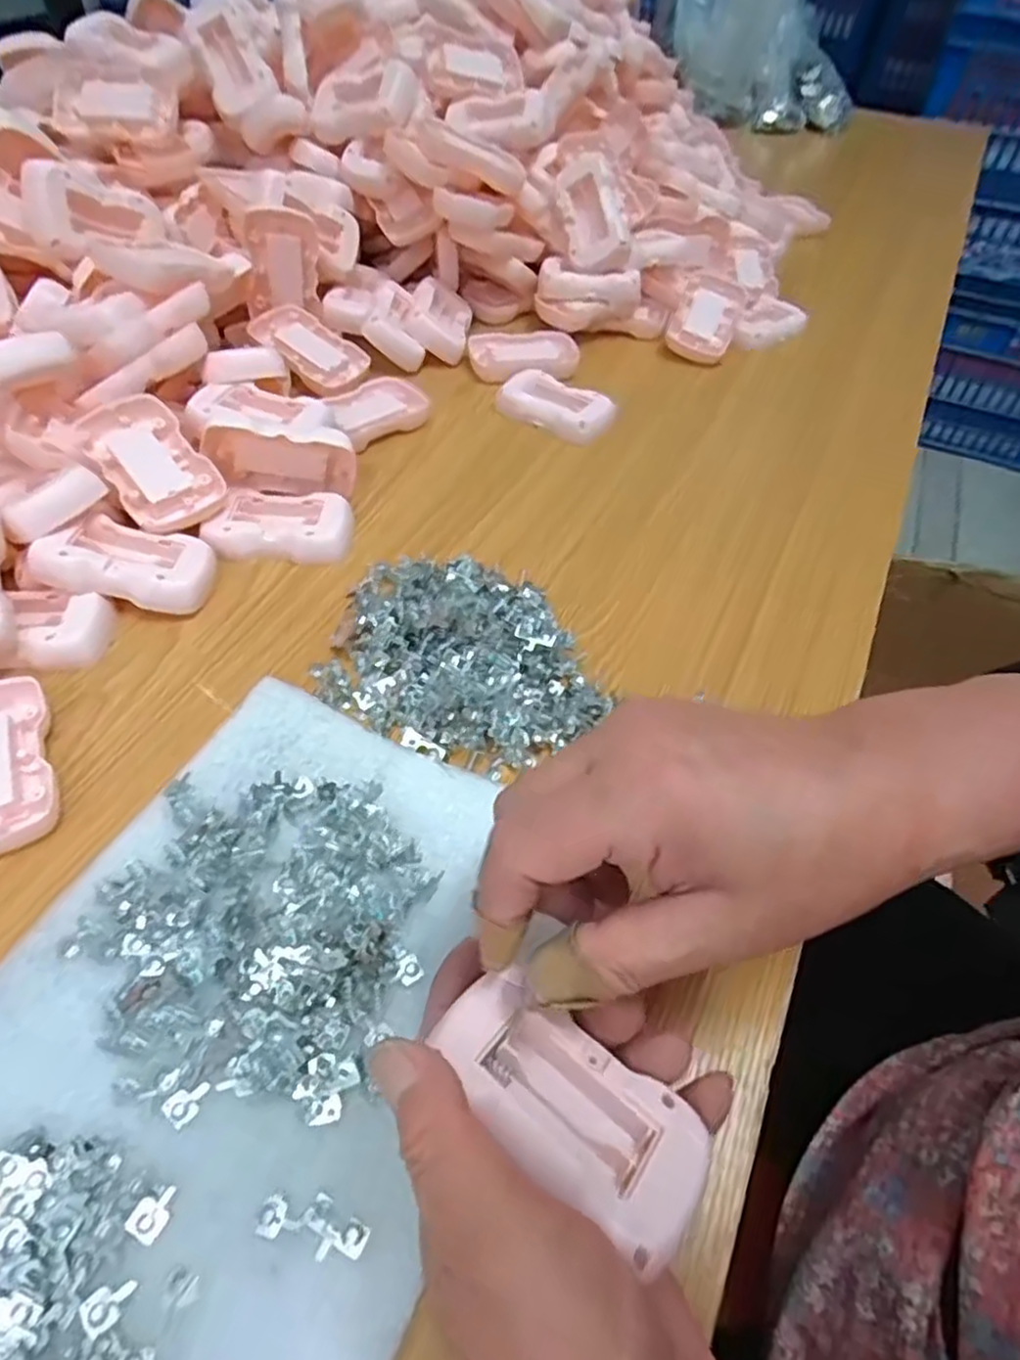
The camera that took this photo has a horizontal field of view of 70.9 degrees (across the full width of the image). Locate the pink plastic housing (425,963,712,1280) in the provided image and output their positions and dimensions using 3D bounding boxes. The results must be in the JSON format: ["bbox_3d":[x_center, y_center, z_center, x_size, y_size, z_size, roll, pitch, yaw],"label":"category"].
[{"bbox_3d":[0.017,0.125,0.211,0.081,0.021,0.042,33,37,22],"label":"pink plastic housing"}]

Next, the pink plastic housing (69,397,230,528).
[{"bbox_3d":[-0.211,-0.128,0.420,0.051,0.015,0.088,-36,80,-25],"label":"pink plastic housing"}]

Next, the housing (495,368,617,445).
[{"bbox_3d":[0.036,-0.205,0.532,0.083,0.018,0.047,34,57,22],"label":"housing"}]

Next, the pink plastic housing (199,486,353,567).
[{"bbox_3d":[-0.137,-0.094,0.433,0.080,0.016,0.050,6,51,1],"label":"pink plastic housing"}]

